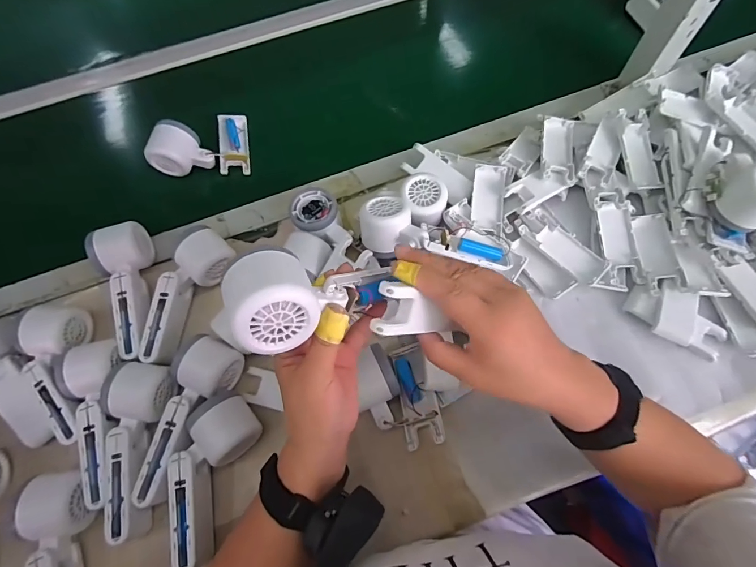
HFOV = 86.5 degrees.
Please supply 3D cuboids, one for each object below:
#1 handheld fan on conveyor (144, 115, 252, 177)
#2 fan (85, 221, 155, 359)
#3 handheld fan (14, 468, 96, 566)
[{"bbox_3d":[-0.251,-0.198,0.560,0.126,0.052,0.095,-10,68,-1],"label":"handheld fan on conveyor"},{"bbox_3d":[-0.296,0.006,0.461,0.050,0.051,0.160,-11,68,-2],"label":"fan"},{"bbox_3d":[-0.294,0.262,0.375,0.051,0.043,0.166,-18,69,-4],"label":"handheld fan"}]

